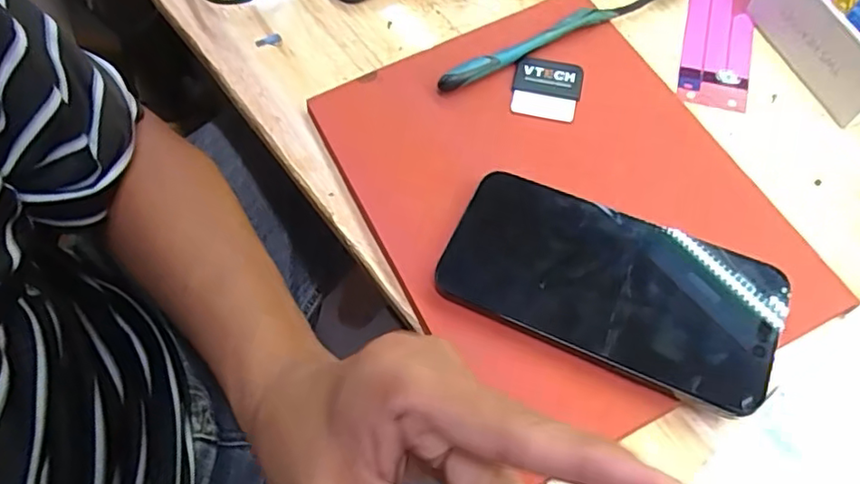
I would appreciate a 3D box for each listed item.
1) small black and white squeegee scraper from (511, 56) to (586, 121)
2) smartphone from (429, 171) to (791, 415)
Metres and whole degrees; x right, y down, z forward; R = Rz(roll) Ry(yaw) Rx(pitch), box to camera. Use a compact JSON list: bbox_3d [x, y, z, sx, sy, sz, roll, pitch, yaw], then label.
[{"bbox_3d":[0.069,-0.090,0.359,0.039,0.004,0.039,10,76,10],"label":"small black and white squeegee scraper"},{"bbox_3d":[0.087,0.021,0.299,0.158,0.014,0.079,21,67,12],"label":"smartphone"}]

